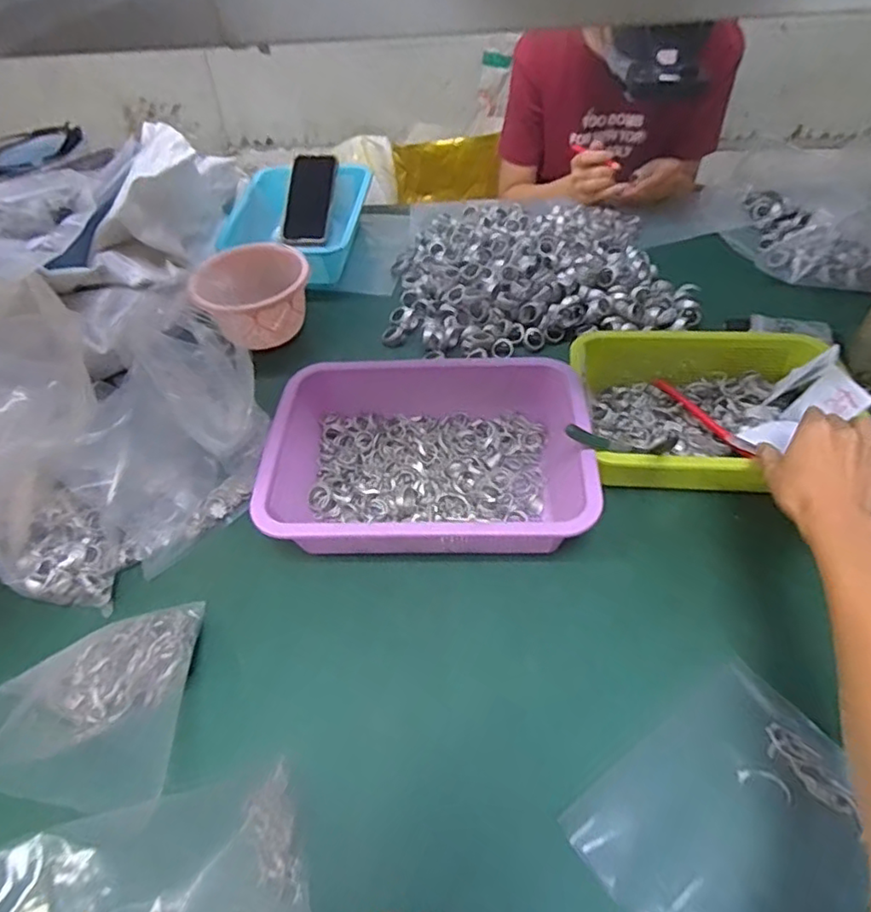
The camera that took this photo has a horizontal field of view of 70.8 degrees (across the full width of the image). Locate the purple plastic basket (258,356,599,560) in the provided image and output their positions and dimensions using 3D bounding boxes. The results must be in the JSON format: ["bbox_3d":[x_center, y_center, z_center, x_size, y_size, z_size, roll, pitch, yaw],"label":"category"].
[{"bbox_3d":[-0.005,0.003,0.608,0.298,0.082,0.230,-1,48,2],"label":"purple plastic basket"}]

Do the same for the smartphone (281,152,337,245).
[{"bbox_3d":[-0.202,-0.412,0.987,0.072,0.016,0.150,9,87,-9],"label":"smartphone"}]

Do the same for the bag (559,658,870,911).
[{"bbox_3d":[0.202,0.247,0.413,0.192,0.016,0.146,-29,53,-21],"label":"bag"}]

